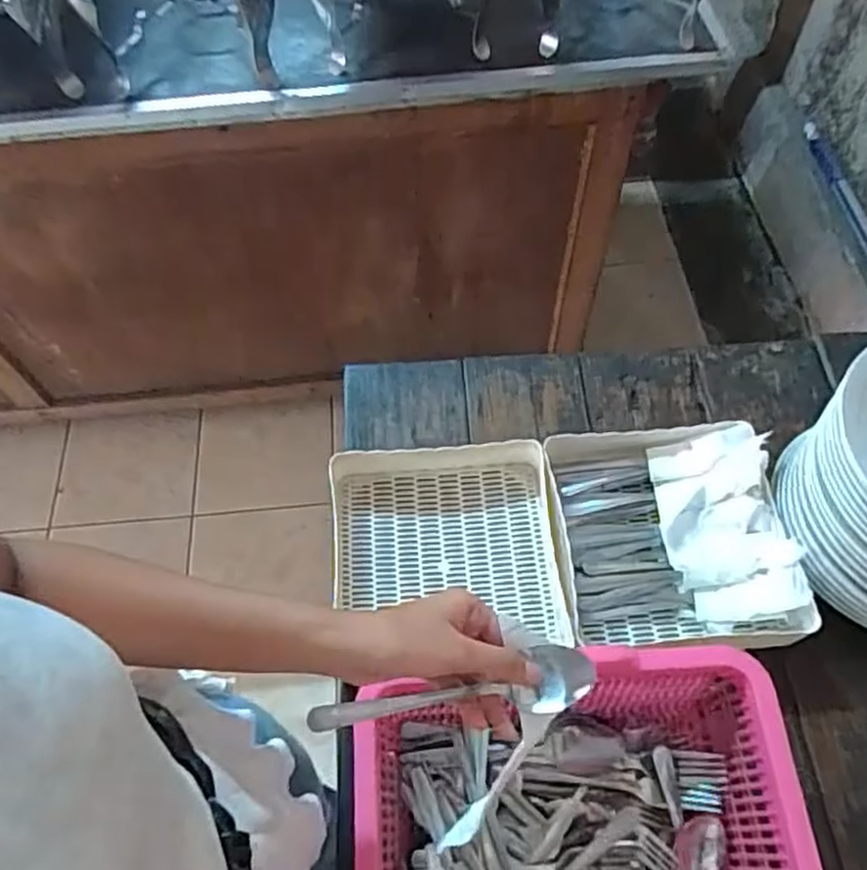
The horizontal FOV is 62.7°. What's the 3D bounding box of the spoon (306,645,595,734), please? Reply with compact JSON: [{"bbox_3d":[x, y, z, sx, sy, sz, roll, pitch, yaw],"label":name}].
[{"bbox_3d":[0.010,0.156,0.438,0.172,0.033,0.036,-7,61,2],"label":"spoon"}]

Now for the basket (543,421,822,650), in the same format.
[{"bbox_3d":[0.223,0.094,0.681,0.202,0.062,0.205,-2,61,1],"label":"basket"}]

